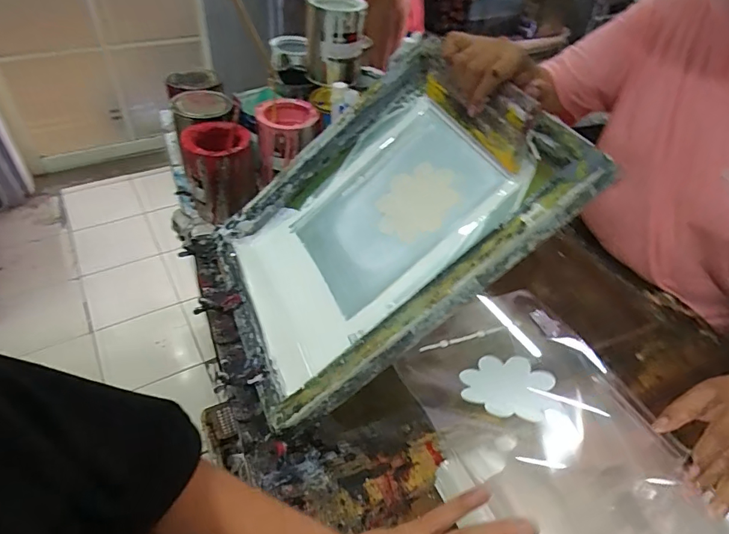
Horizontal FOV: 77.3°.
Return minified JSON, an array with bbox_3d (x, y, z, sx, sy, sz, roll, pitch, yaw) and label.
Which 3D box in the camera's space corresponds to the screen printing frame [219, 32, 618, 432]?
[{"bbox_3d":[0.005,-0.061,0.589,0.444,0.065,0.356,-40,46,8],"label":"screen printing frame"}]

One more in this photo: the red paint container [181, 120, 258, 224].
[{"bbox_3d":[-0.249,-0.164,0.808,0.107,0.154,0.100,-4,45,-10],"label":"red paint container"}]

